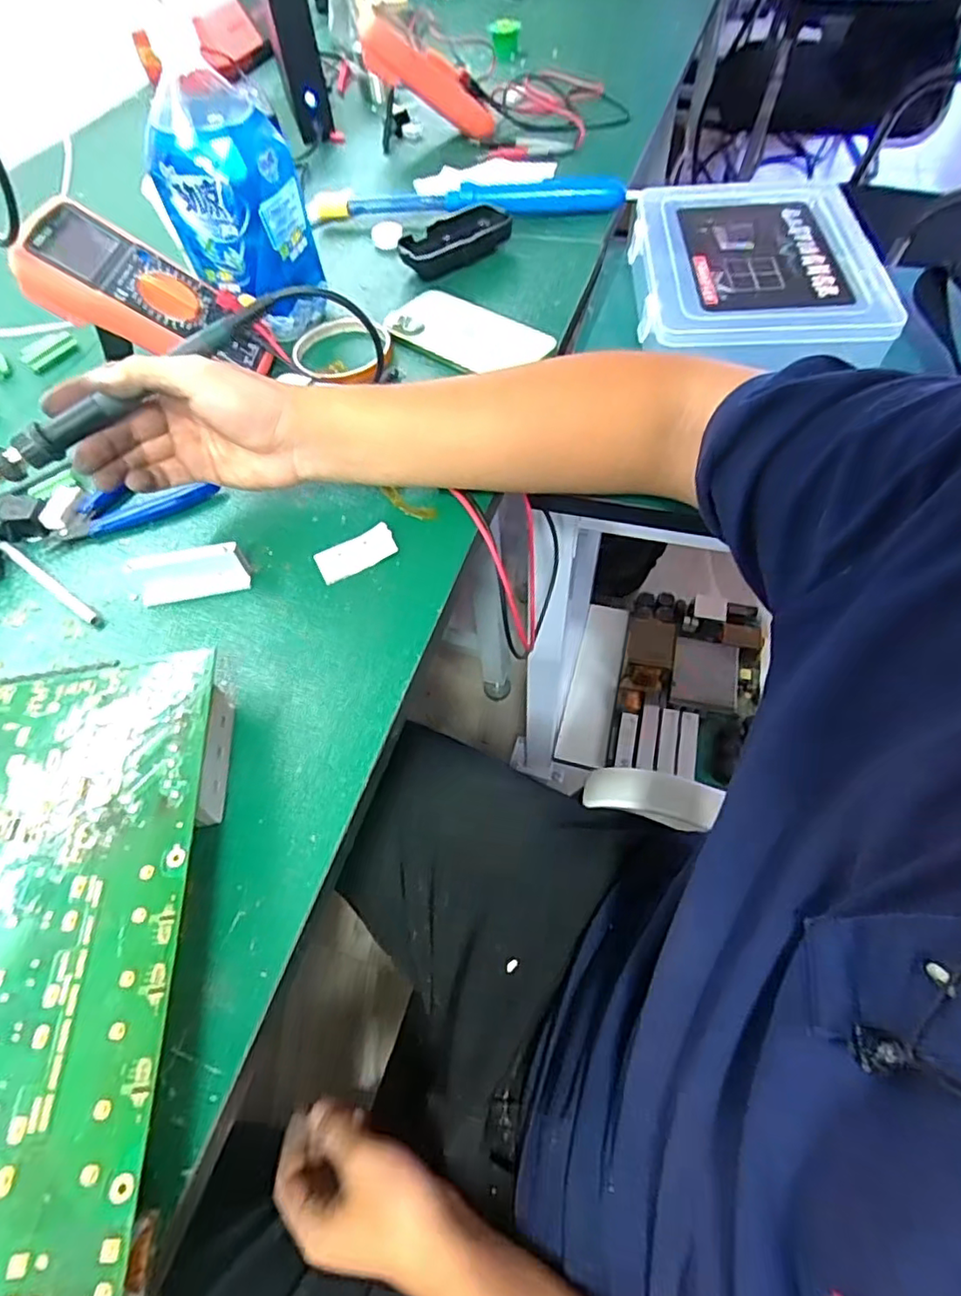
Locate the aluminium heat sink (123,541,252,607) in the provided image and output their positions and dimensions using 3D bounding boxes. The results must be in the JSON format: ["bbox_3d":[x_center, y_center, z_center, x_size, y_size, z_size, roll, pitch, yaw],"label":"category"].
[{"bbox_3d":[-0.184,-0.046,0.381,0.067,0.034,0.013,-10,58,-2],"label":"aluminium heat sink"}]

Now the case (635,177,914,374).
[{"bbox_3d":[0.221,-0.312,0.483,0.181,0.035,0.234,2,59,6],"label":"case"}]

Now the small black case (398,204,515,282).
[{"bbox_3d":[-0.027,-0.393,0.577,0.109,0.021,0.062,-26,60,-11],"label":"small black case"}]

